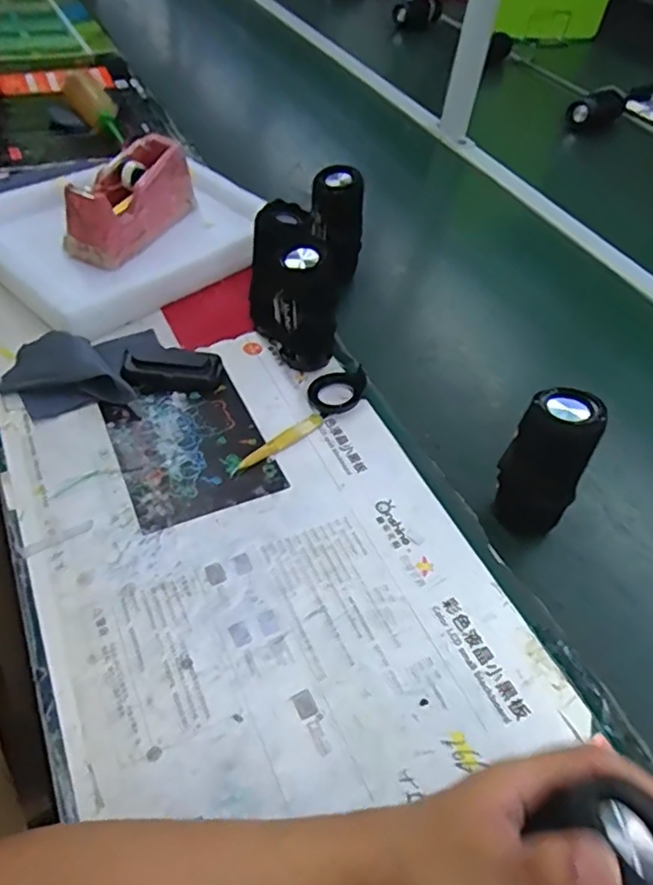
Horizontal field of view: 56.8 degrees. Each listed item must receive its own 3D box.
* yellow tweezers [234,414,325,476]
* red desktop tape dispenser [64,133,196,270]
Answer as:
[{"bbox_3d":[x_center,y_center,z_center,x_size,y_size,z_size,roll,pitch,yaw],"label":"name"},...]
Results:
[{"bbox_3d":[-0.050,0.000,0.628,0.116,0.007,0.019,-31,59,-30],"label":"yellow tweezers"},{"bbox_3d":[-0.260,-0.320,0.800,0.078,0.097,0.192,21,49,11],"label":"red desktop tape dispenser"}]

